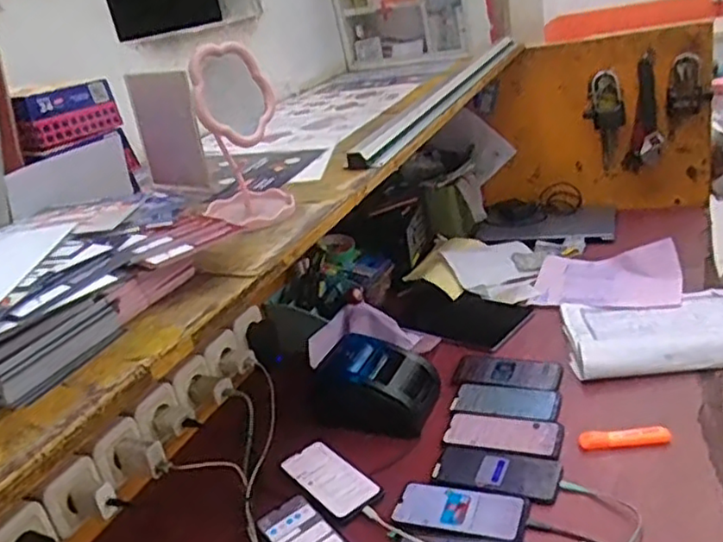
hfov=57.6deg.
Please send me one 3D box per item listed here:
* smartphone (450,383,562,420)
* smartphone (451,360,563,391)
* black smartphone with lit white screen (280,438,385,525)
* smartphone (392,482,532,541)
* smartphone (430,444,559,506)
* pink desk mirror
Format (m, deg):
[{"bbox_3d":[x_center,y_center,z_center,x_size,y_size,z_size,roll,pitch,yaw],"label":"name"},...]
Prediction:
[{"bbox_3d":[0.225,0.201,1.026,0.157,0.007,0.075,-1,26,24],"label":"smartphone"},{"bbox_3d":[0.242,0.171,1.095,0.171,0.011,0.067,-3,25,19],"label":"smartphone"},{"bbox_3d":[-0.041,0.293,0.929,0.082,0.014,0.168,-25,27,-28],"label":"black smartphone with lit white screen"},{"bbox_3d":[0.125,0.301,0.832,0.163,0.005,0.074,0,26,25],"label":"smartphone"},{"bbox_3d":[0.180,0.266,0.880,0.160,0.009,0.079,3,27,30],"label":"smartphone"},{"bbox_3d":[-0.130,-0.141,0.692,0.093,0.177,0.107,-10,21,-8],"label":"pink desk mirror"}]

